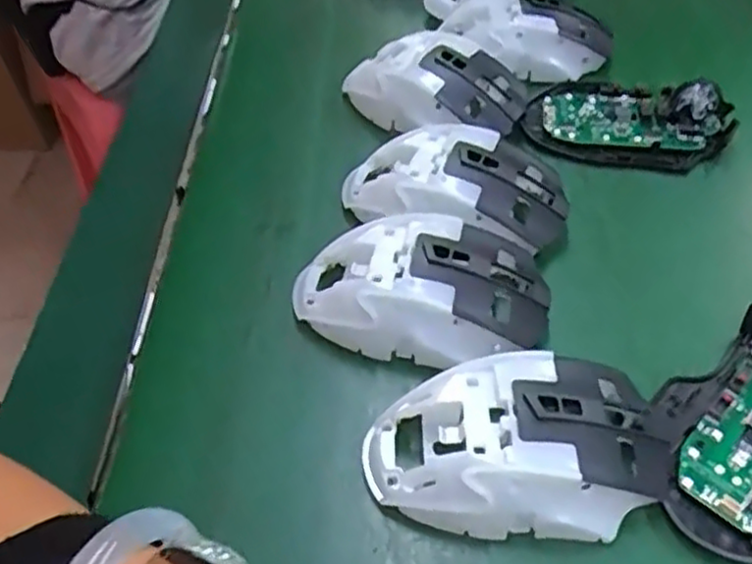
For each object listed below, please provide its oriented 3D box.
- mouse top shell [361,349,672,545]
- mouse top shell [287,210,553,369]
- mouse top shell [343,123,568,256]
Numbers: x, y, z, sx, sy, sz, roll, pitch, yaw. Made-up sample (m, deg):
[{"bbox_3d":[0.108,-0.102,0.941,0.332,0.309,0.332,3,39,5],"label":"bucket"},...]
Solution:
[{"bbox_3d":[0.055,0.063,0.275,0.117,0.037,0.063,-6,48,-3],"label":"mouse top shell"},{"bbox_3d":[0.019,0.003,0.327,0.115,0.038,0.064,1,48,4],"label":"mouse top shell"},{"bbox_3d":[0.039,-0.048,0.367,0.113,0.038,0.061,12,49,13],"label":"mouse top shell"}]

